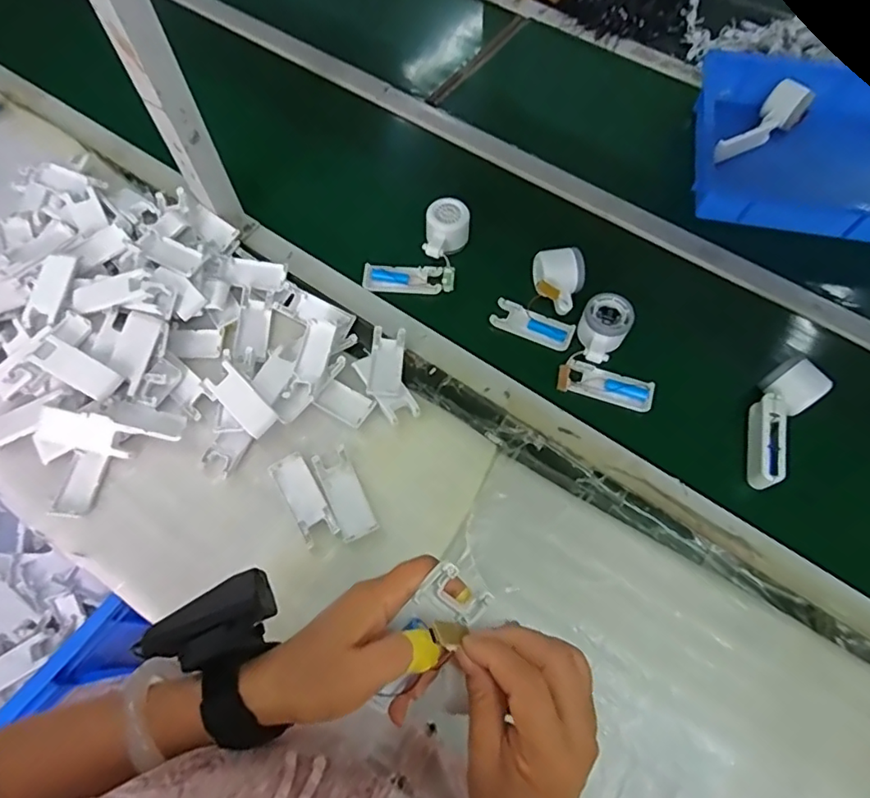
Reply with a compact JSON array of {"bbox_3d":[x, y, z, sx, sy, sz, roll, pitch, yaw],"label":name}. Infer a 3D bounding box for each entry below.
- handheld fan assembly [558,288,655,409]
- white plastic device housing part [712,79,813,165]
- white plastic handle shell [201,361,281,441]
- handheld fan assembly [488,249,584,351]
[{"bbox_3d":[0.221,-0.060,0.664,0.110,0.045,0.124,16,65,8],"label":"handheld fan assembly"},{"bbox_3d":[0.482,-0.404,0.819,0.173,0.050,0.057,-39,70,-2],"label":"white plastic device housing part"},{"bbox_3d":[-0.225,0.004,0.636,0.037,0.021,0.098,-42,71,-18],"label":"white plastic handle shell"},{"bbox_3d":[0.143,-0.138,0.705,0.105,0.059,0.120,21,66,10],"label":"handheld fan assembly"}]

